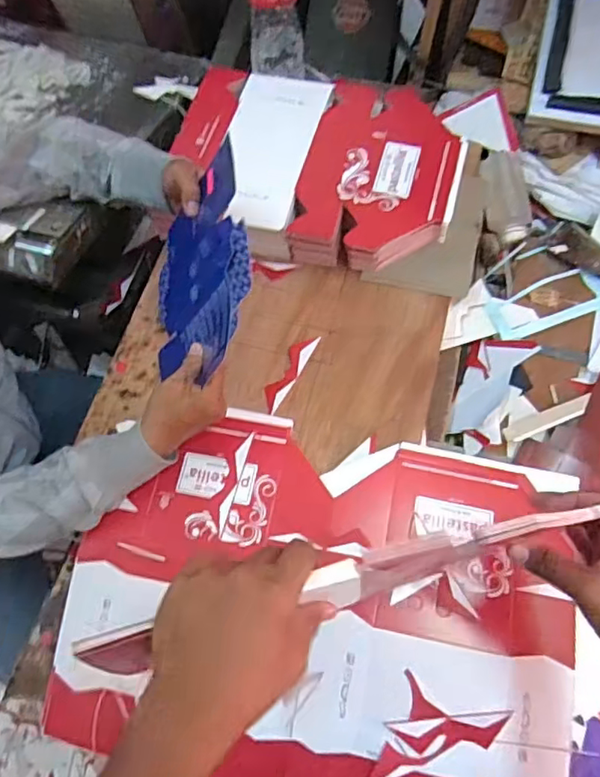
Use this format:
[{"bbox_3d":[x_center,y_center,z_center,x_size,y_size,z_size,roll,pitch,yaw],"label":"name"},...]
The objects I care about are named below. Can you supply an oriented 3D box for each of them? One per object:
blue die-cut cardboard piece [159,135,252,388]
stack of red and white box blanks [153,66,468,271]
[{"bbox_3d":[-0.114,-0.119,0.645,0.010,0.212,0.212,4,63,-36],"label":"blue die-cut cardboard piece"},{"bbox_3d":[0.022,-0.312,0.813,0.386,0.080,0.307,10,66,6],"label":"stack of red and white box blanks"}]

